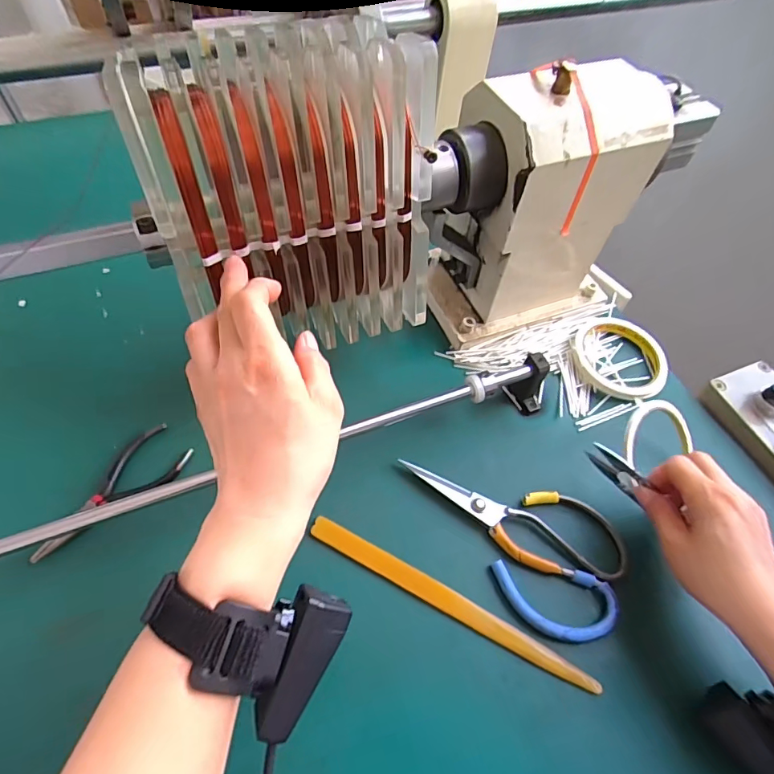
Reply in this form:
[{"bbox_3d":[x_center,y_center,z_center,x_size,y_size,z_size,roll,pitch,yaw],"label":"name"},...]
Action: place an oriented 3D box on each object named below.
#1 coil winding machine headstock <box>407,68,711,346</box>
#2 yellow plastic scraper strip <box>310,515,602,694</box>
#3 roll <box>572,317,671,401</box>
[{"bbox_3d":[0.143,-0.158,0.438,0.265,0.214,0.109,-13,59,-12],"label":"coil winding machine headstock"},{"bbox_3d":[0.043,0.157,0.351,0.224,0.007,0.015,26,59,13],"label":"yellow plastic scraper strip"},{"bbox_3d":[0.230,-0.032,0.475,0.088,0.013,0.092,2,58,-3],"label":"roll"}]

